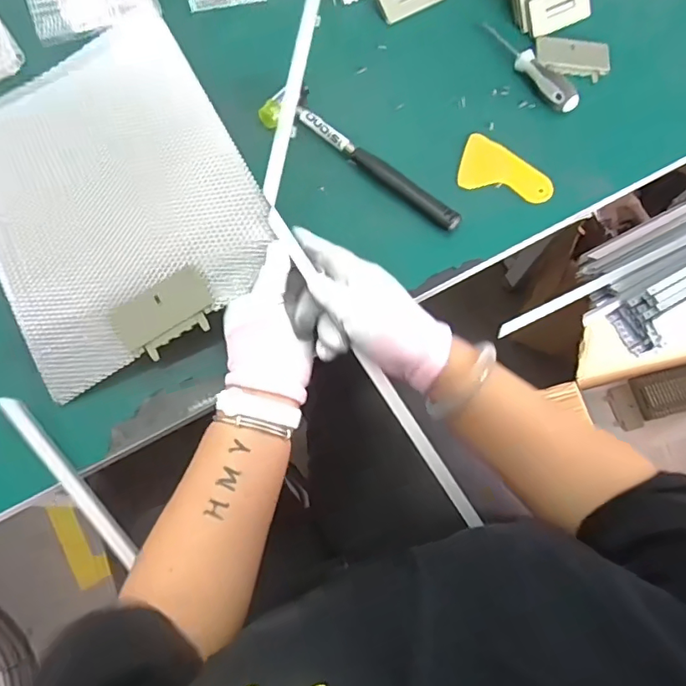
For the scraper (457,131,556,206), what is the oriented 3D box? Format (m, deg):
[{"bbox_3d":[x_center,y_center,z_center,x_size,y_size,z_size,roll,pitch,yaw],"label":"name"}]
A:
[{"bbox_3d":[0.179,-0.188,0.576,0.101,0.007,0.068,19,72,4],"label":"scraper"}]

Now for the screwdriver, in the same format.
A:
[{"bbox_3d":[0.215,-0.323,0.607,0.027,0.027,0.148,-29,75,-11],"label":"screwdriver"}]

